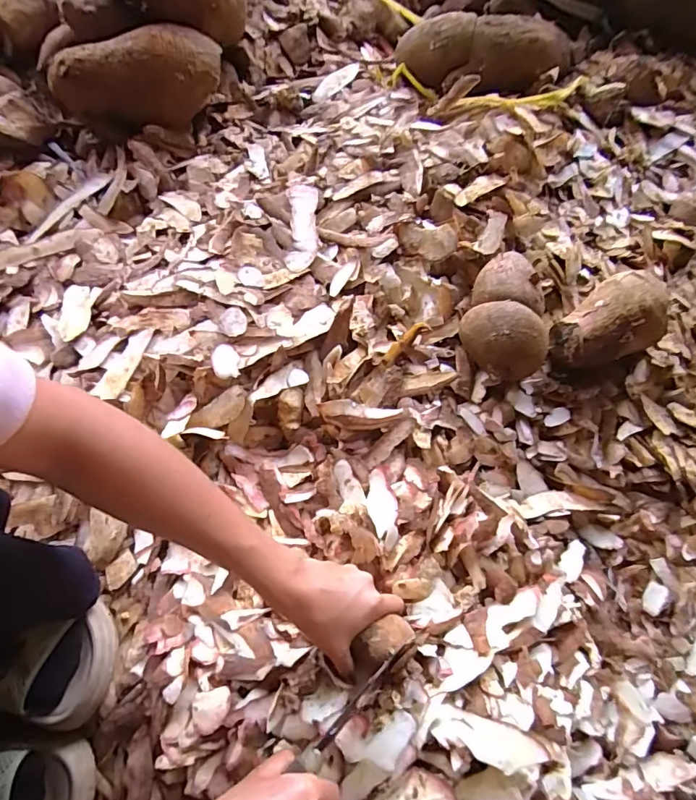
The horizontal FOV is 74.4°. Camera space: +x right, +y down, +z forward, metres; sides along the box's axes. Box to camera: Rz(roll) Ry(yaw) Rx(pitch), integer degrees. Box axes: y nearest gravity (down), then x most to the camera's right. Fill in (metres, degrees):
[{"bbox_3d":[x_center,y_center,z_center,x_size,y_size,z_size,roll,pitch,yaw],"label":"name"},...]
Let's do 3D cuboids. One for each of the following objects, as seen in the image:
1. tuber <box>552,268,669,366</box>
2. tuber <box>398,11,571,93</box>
[{"bbox_3d":[0.281,-0.086,0.507,0.125,0.060,0.078,-35,54,22],"label":"tuber"},{"bbox_3d":[0.212,-0.558,0.740,0.271,0.092,0.084,15,65,2],"label":"tuber"}]

